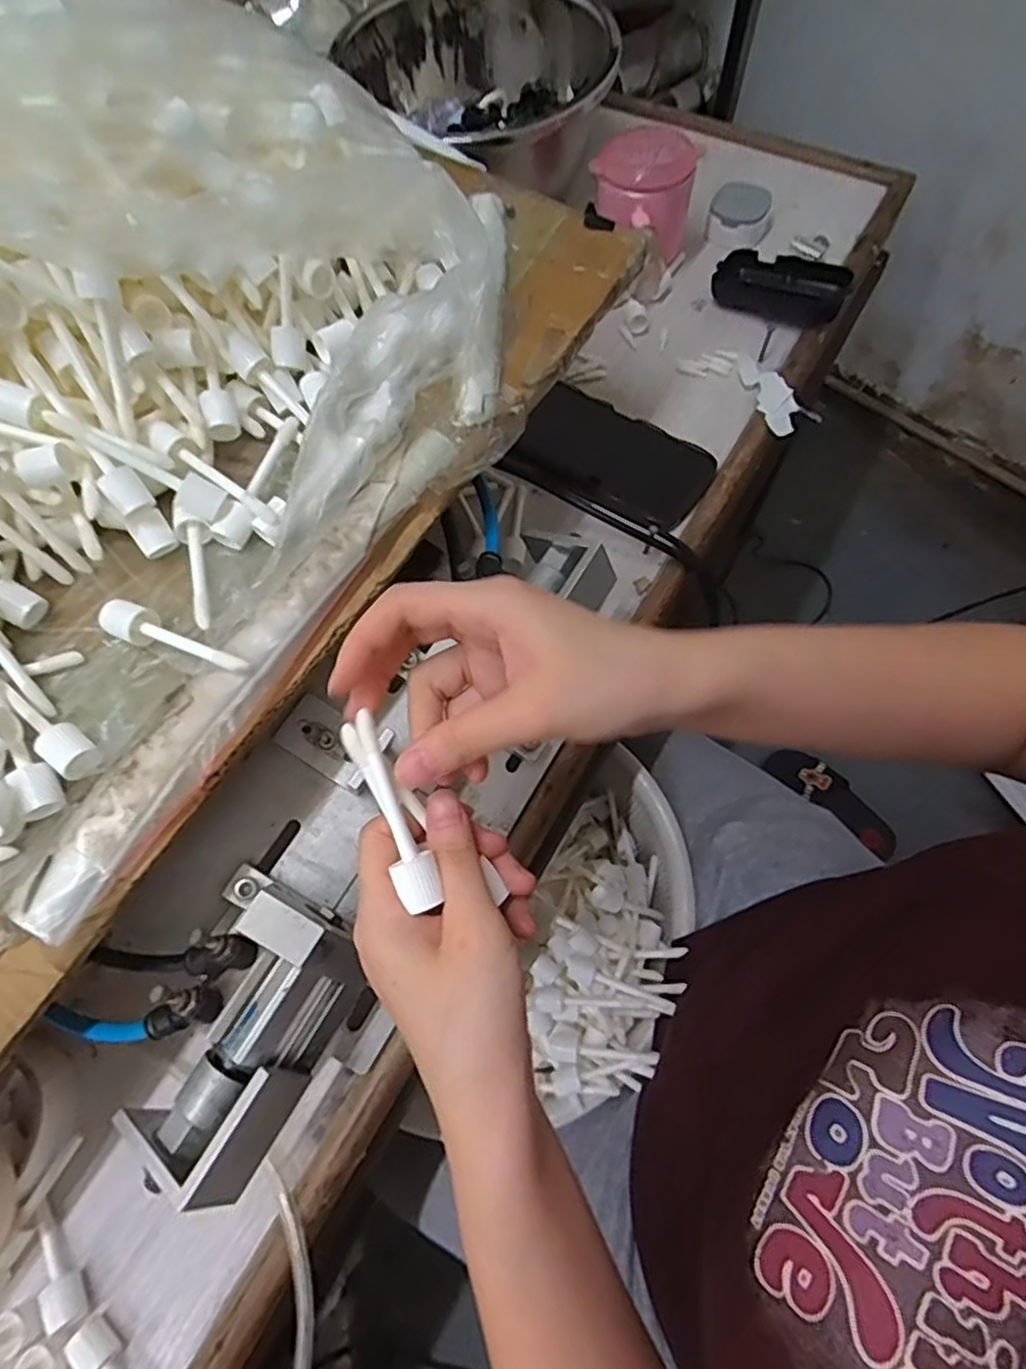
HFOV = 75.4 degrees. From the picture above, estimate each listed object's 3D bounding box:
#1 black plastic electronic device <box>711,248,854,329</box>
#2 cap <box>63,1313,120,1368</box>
[{"bbox_3d":[0.237,-0.351,0.586,0.106,0.027,0.062,32,73,14],"label":"black plastic electronic device"},{"bbox_3d":[-0.194,0.345,0.328,0.064,0.015,0.015,37,74,16],"label":"cap"}]

